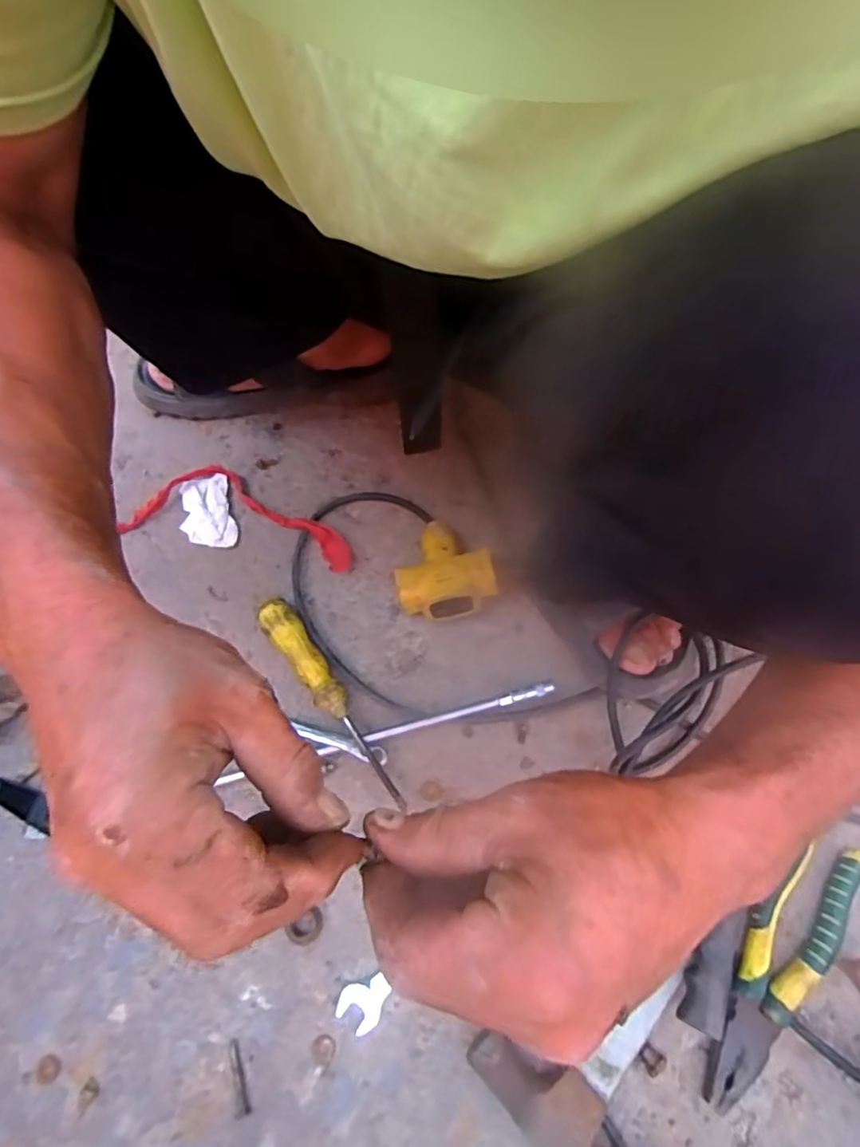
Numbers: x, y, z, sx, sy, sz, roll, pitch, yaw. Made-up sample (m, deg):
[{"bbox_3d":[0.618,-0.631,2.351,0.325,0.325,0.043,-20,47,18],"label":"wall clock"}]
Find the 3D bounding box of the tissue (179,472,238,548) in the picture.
[{"bbox_3d":[-0.210,-0.059,0.542,0.046,0.007,0.078,-13,66,-7],"label":"tissue"}]

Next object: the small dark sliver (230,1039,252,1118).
[{"bbox_3d":[-0.122,0.323,0.369,0.009,0.004,0.040,-13,66,-7],"label":"small dark sliver"}]

